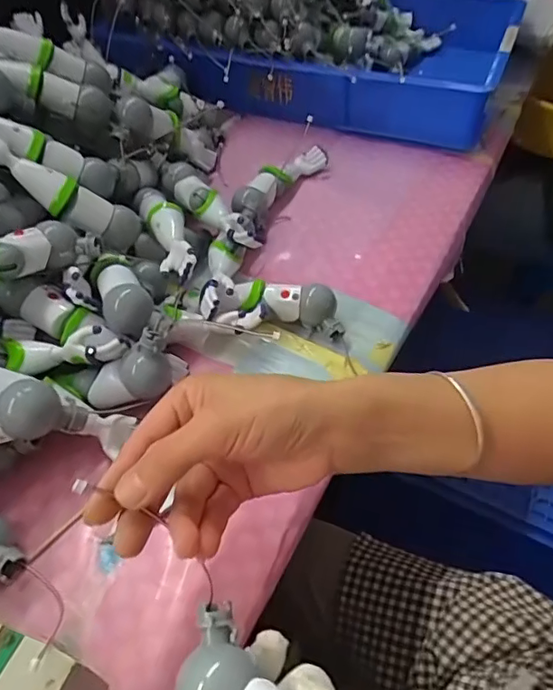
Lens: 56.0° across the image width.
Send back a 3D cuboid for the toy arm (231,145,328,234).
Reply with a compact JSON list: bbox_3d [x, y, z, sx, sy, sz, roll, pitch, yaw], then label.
[{"bbox_3d":[0.001,-0.174,0.565,0.051,0.035,0.174,22,53,20],"label":"toy arm"}]

